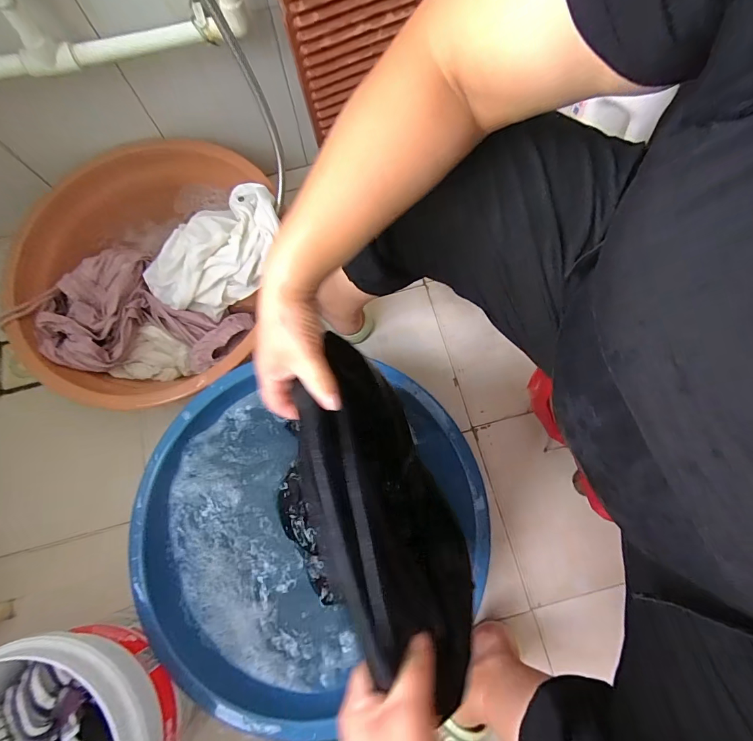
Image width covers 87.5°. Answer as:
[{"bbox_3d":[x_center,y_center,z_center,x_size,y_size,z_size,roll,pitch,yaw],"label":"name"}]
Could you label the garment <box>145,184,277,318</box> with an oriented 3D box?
[{"bbox_3d":[-0.264,-0.197,0.662,0.184,0.084,0.238,37,79,10],"label":"garment"}]

